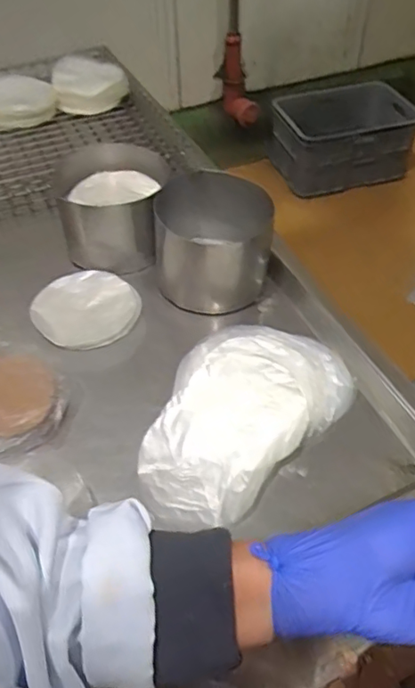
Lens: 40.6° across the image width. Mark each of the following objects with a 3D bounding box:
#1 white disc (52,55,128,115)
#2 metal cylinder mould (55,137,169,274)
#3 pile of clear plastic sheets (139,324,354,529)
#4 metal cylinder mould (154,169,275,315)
[{"bbox_3d":[-0.221,-0.488,1.048,0.132,0.051,0.138,-1,49,1],"label":"white disc"},{"bbox_3d":[-0.126,-0.173,0.730,0.136,0.099,0.138,0,49,3],"label":"metal cylinder mould"},{"bbox_3d":[0.031,0.063,0.567,0.253,0.027,0.150,-38,57,-27],"label":"pile of clear plastic sheets"},{"bbox_3d":[0.007,-0.128,0.685,0.137,0.104,0.138,2,49,4],"label":"metal cylinder mould"}]

